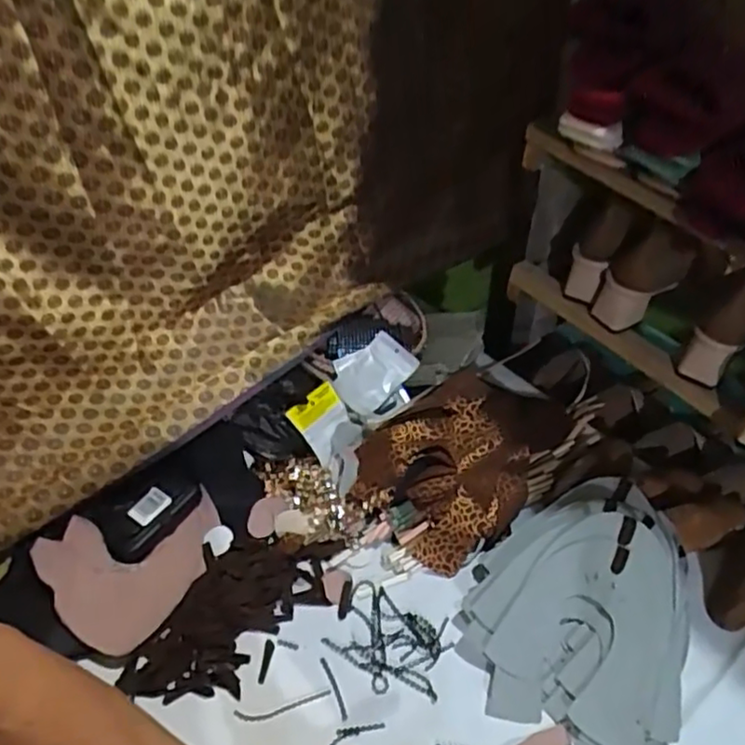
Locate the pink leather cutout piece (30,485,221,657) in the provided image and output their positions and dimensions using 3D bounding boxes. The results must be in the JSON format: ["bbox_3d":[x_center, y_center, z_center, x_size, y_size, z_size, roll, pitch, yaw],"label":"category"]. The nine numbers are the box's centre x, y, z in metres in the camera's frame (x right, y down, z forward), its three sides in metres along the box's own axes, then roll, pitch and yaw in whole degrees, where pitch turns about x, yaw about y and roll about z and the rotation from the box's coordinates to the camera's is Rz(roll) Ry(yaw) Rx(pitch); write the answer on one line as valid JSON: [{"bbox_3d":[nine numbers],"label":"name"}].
[{"bbox_3d":[-0.246,0.193,0.690,0.178,0.034,0.170,-1,45,1],"label":"pink leather cutout piece"}]

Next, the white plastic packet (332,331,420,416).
[{"bbox_3d":[-0.002,0.000,0.826,0.084,0.015,0.098,38,84,24],"label":"white plastic packet"}]

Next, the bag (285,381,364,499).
[{"bbox_3d":[-0.044,0.074,0.763,0.077,0.018,0.117,-31,83,-41],"label":"bag"}]

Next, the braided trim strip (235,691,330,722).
[{"bbox_3d":[-0.083,0.313,0.607,0.087,0.006,0.012,-10,46,-8],"label":"braided trim strip"}]

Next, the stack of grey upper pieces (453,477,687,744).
[{"bbox_3d":[0.201,0.220,0.640,0.206,0.085,0.248,11,47,13],"label":"stack of grey upper pieces"}]

